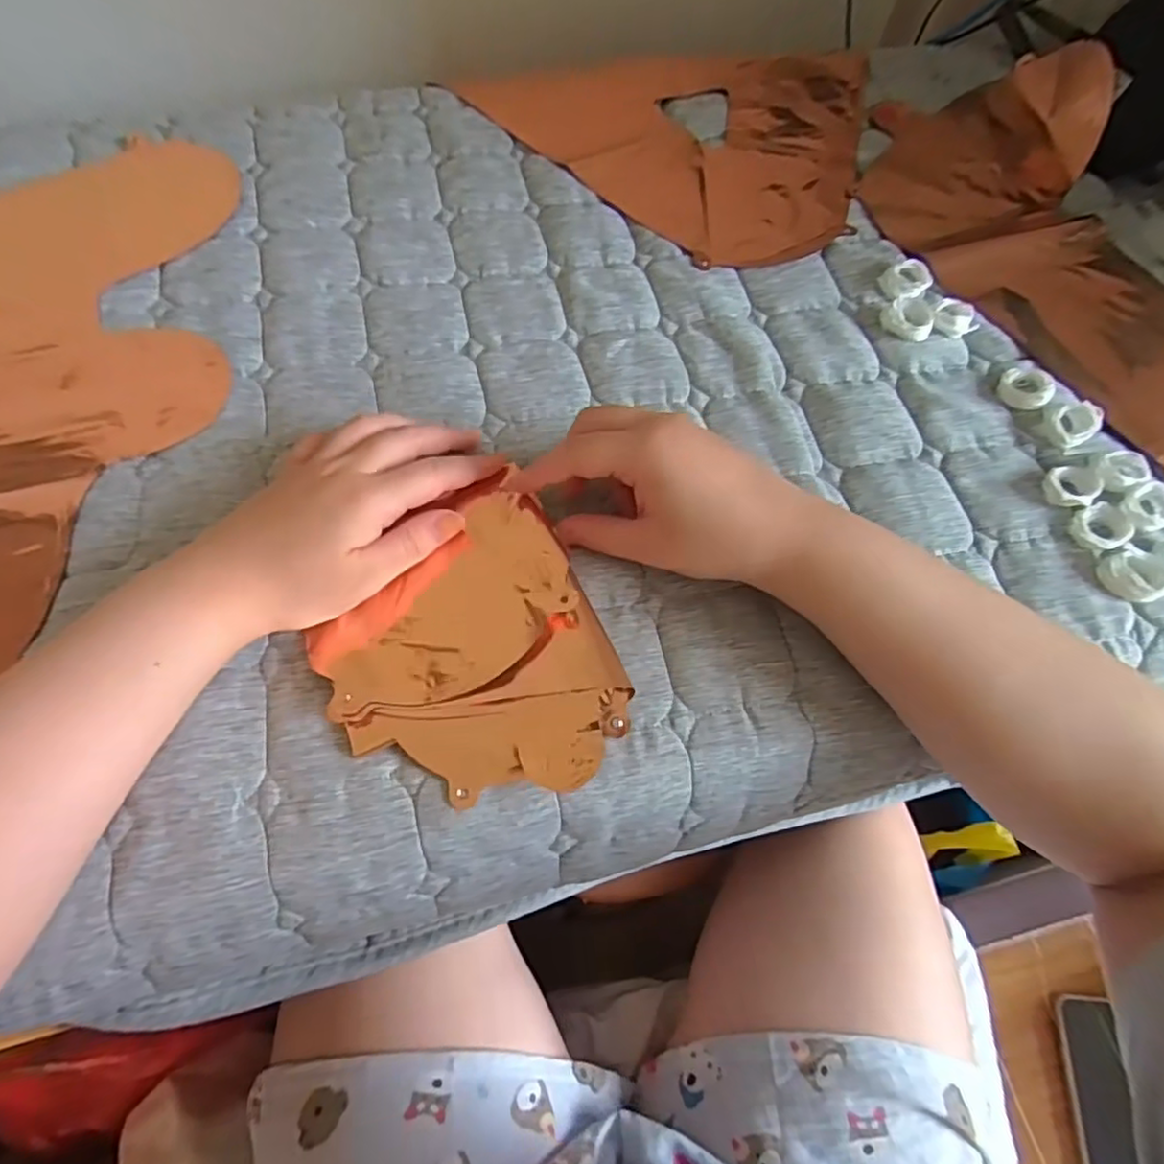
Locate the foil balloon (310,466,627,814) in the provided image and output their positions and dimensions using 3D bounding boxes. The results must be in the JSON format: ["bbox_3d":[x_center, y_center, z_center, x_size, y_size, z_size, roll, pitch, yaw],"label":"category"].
[{"bbox_3d":[-0.059,0.030,0.319,0.132,0.021,0.161,-22,68,-11],"label":"foil balloon"}]

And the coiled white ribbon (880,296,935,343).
[{"bbox_3d":[0.219,-0.176,0.432,0.034,0.012,0.028,31,68,12],"label":"coiled white ribbon"}]

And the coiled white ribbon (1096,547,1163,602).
[{"bbox_3d":[0.305,-0.005,0.353,0.031,0.012,0.030,1,66,-1],"label":"coiled white ribbon"}]

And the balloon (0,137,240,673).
[{"bbox_3d":[-0.319,-0.122,0.390,0.203,0.010,0.401,-13,67,-7],"label":"balloon"}]

